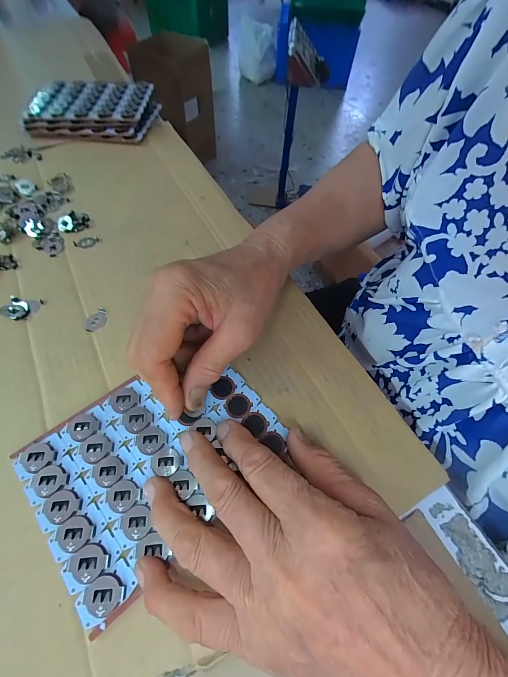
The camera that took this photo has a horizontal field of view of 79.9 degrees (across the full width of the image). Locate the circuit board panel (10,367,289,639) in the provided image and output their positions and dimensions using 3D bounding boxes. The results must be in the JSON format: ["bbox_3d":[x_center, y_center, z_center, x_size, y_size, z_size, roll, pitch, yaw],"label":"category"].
[{"bbox_3d":[-0.064,0.072,0.200,0.146,0.006,0.110,-37,67,-22],"label":"circuit board panel"}]

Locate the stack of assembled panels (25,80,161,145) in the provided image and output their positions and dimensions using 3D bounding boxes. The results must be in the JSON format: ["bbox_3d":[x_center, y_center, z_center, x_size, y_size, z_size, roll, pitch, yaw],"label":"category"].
[{"bbox_3d":[-0.213,-0.306,0.407,0.142,0.031,0.108,6,59,1],"label":"stack of assembled panels"}]

